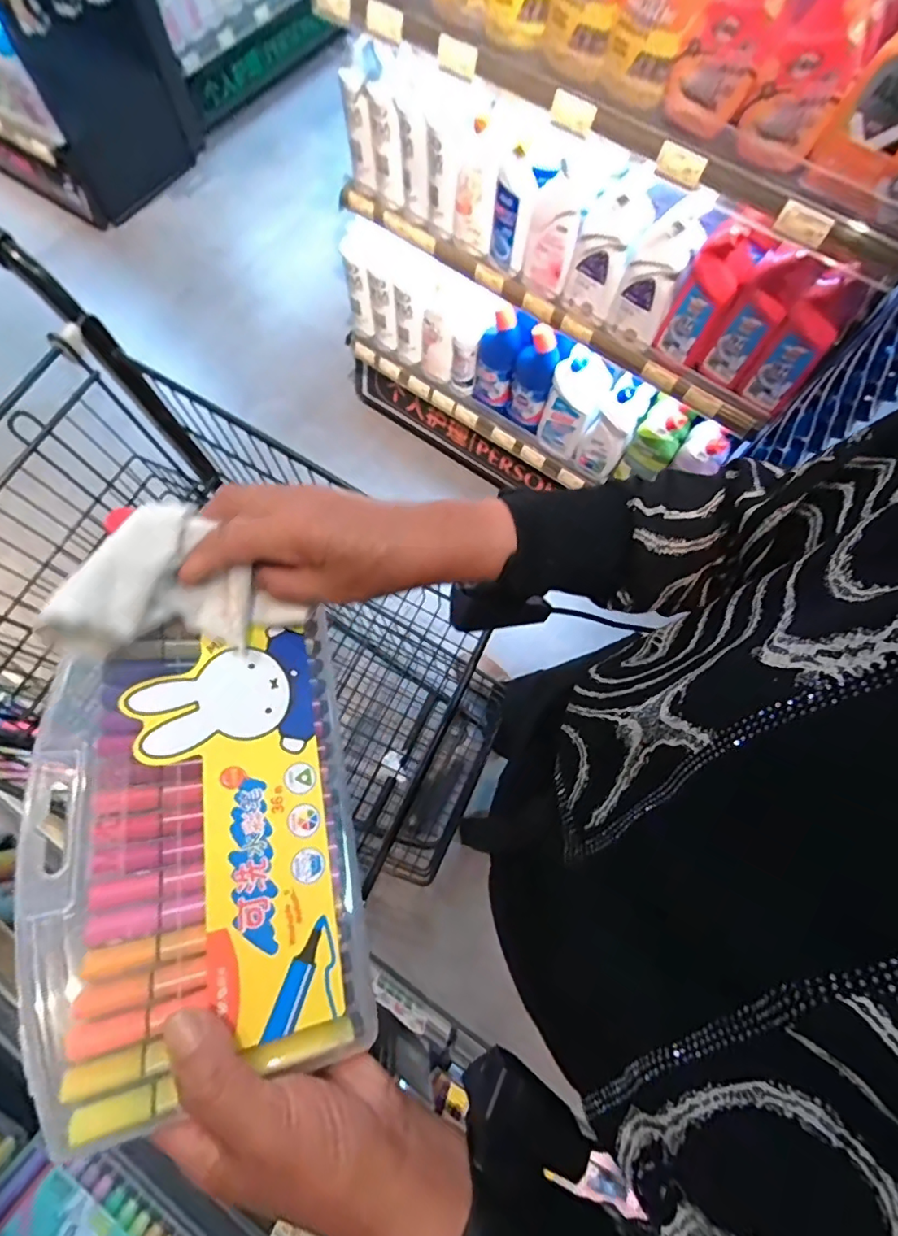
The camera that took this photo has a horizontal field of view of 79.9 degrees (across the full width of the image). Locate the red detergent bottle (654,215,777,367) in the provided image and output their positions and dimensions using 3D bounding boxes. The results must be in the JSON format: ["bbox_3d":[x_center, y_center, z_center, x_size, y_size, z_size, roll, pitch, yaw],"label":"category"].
[{"bbox_3d":[0.425,-0.530,0.883,0.091,0.209,0.066,28,73,7],"label":"red detergent bottle"}]

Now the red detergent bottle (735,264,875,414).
[{"bbox_3d":[0.569,-0.449,0.861,0.088,0.216,0.091,35,74,9],"label":"red detergent bottle"}]

